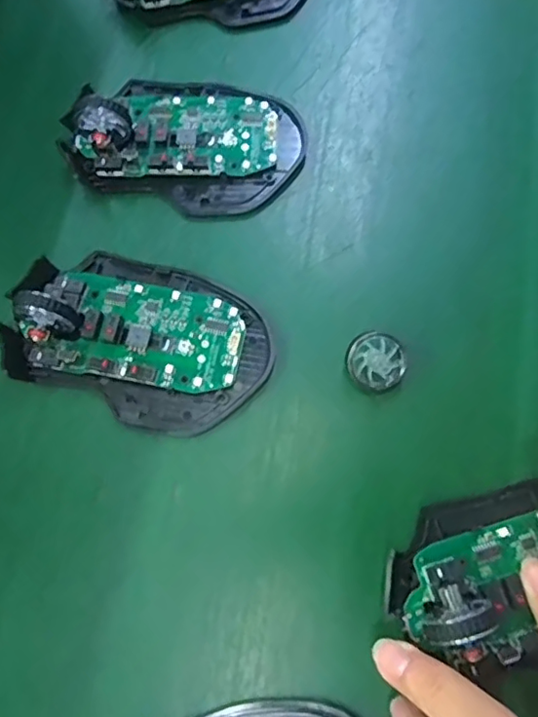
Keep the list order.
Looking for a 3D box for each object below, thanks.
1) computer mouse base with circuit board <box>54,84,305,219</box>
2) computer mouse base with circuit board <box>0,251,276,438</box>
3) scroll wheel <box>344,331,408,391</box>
[{"bbox_3d":[-0.041,-0.111,0.276,0.111,0.030,0.070,14,73,6],"label":"computer mouse base with circuit board"},{"bbox_3d":[-0.057,-0.013,0.242,0.111,0.029,0.071,20,74,8],"label":"computer mouse base with circuit board"},{"bbox_3d":[0.046,0.001,0.242,0.025,0.008,0.022,20,74,8],"label":"scroll wheel"}]

